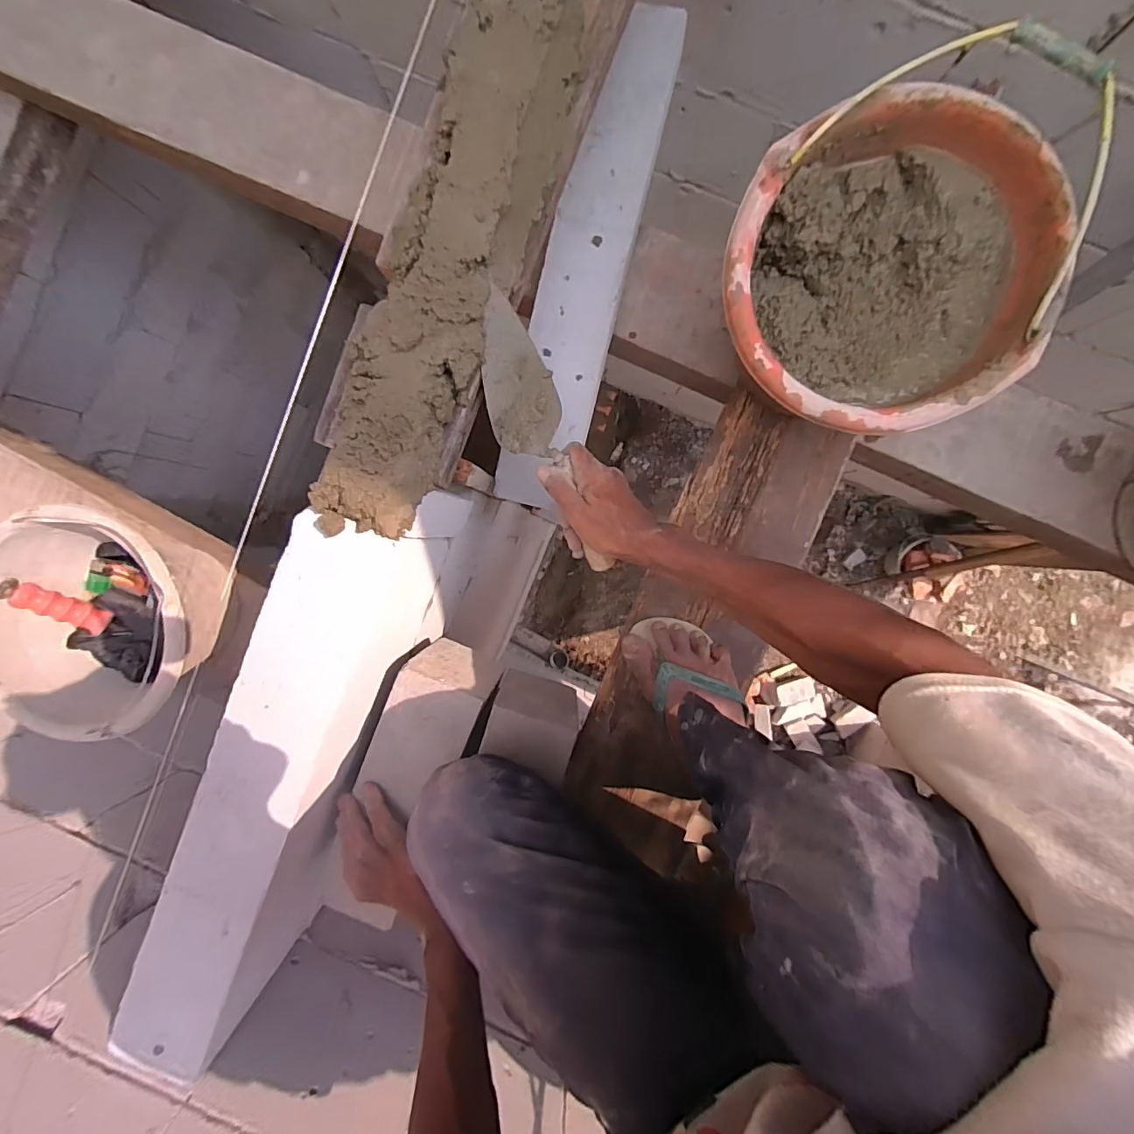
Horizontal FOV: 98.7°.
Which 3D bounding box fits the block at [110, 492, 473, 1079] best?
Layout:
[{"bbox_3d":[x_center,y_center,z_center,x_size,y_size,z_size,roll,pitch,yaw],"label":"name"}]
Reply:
[{"bbox_3d":[-0.288,0.199,0.560,0.112,0.210,0.628,21,94,0],"label":"block"}]

